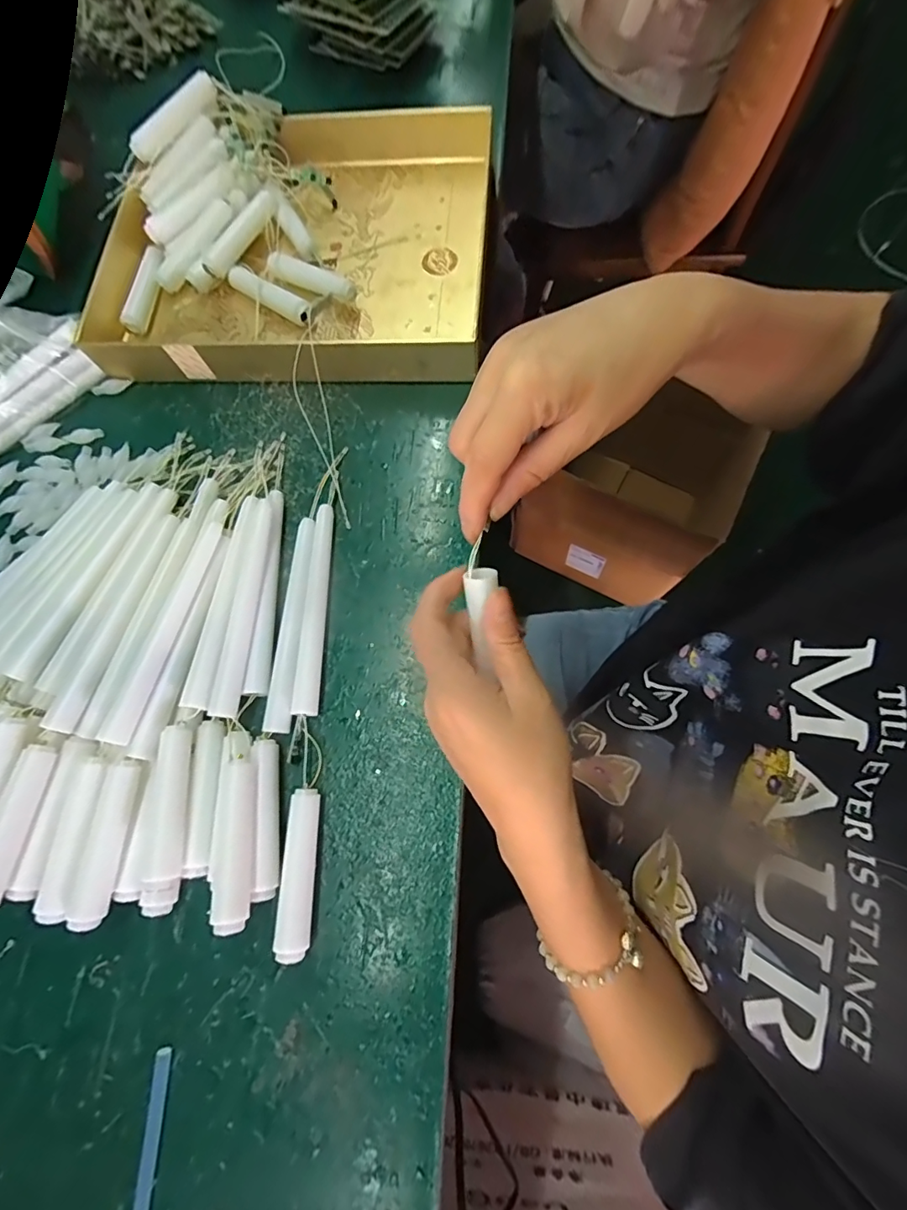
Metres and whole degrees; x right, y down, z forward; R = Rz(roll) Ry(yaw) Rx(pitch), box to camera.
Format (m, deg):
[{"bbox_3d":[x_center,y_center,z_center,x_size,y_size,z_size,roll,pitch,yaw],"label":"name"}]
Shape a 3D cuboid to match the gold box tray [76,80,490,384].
[{"bbox_3d":[-0.137,-0.309,0.414,0.327,0.052,0.255,1,73,4],"label":"gold box tray"}]

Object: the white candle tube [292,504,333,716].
[{"bbox_3d":[-0.097,0.000,0.339,0.016,0.013,0.147,-1,73,3],"label":"white candle tube"}]

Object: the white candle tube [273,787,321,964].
[{"bbox_3d":[-0.093,0.158,0.291,0.018,0.016,0.089,-2,73,3],"label":"white candle tube"}]

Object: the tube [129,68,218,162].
[{"bbox_3d":[-0.234,-0.406,0.408,0.086,0.017,0.013,-36,76,6],"label":"tube"}]

